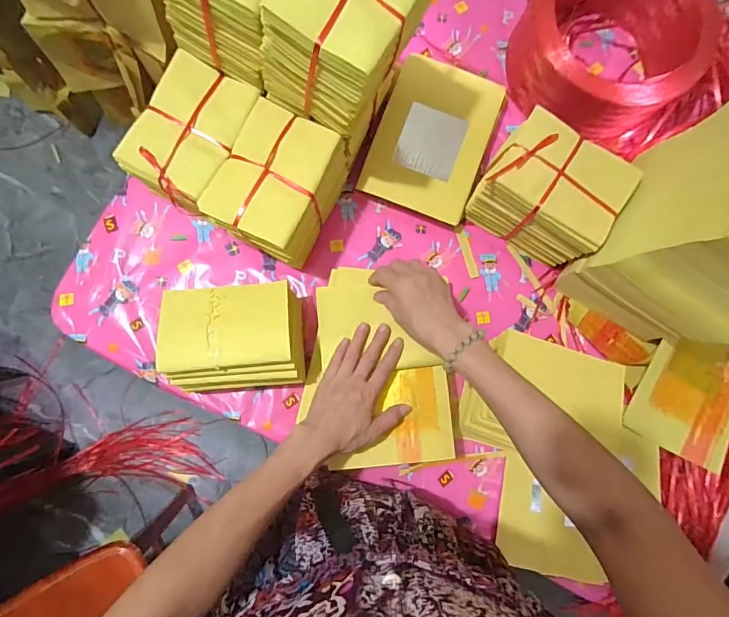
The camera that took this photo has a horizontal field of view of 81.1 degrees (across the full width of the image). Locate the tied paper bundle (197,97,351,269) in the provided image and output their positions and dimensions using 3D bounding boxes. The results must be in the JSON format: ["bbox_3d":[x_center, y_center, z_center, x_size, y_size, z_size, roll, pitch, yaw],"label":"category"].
[{"bbox_3d":[-0.117,-0.162,0.590,0.130,0.131,0.167,26,82,-1],"label":"tied paper bundle"}]

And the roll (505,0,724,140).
[{"bbox_3d":[0.371,-0.413,0.662,0.239,0.139,0.253,1,83,-5],"label":"roll"}]

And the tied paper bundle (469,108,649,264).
[{"bbox_3d":[0.255,-0.158,0.607,0.166,0.149,0.119,33,82,0],"label":"tied paper bundle"}]

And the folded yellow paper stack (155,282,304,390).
[{"bbox_3d":[-0.172,0.040,0.578,0.171,0.112,0.133,-5,84,-5],"label":"folded yellow paper stack"}]

